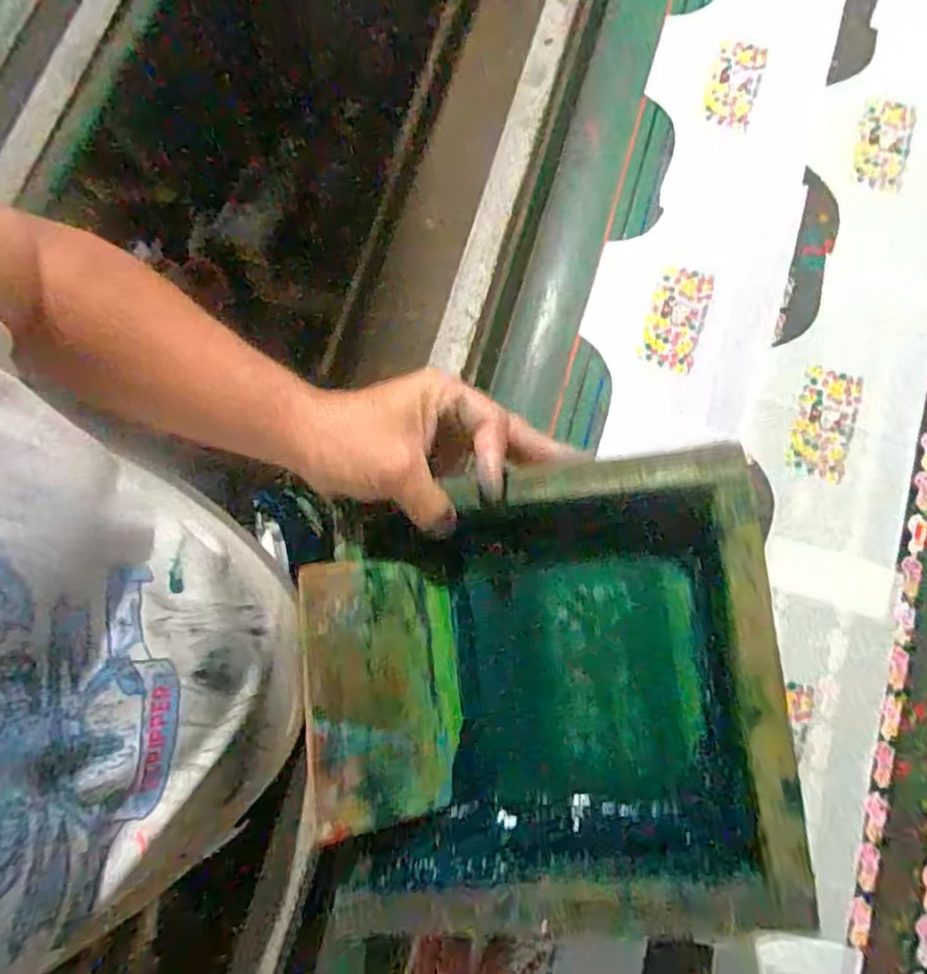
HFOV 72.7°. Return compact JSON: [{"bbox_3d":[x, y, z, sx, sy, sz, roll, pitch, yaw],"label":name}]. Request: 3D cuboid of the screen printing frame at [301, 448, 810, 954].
[{"bbox_3d":[0.048,0.117,0.364,0.261,0.070,0.246,-7,78,-3],"label":"screen printing frame"}]

